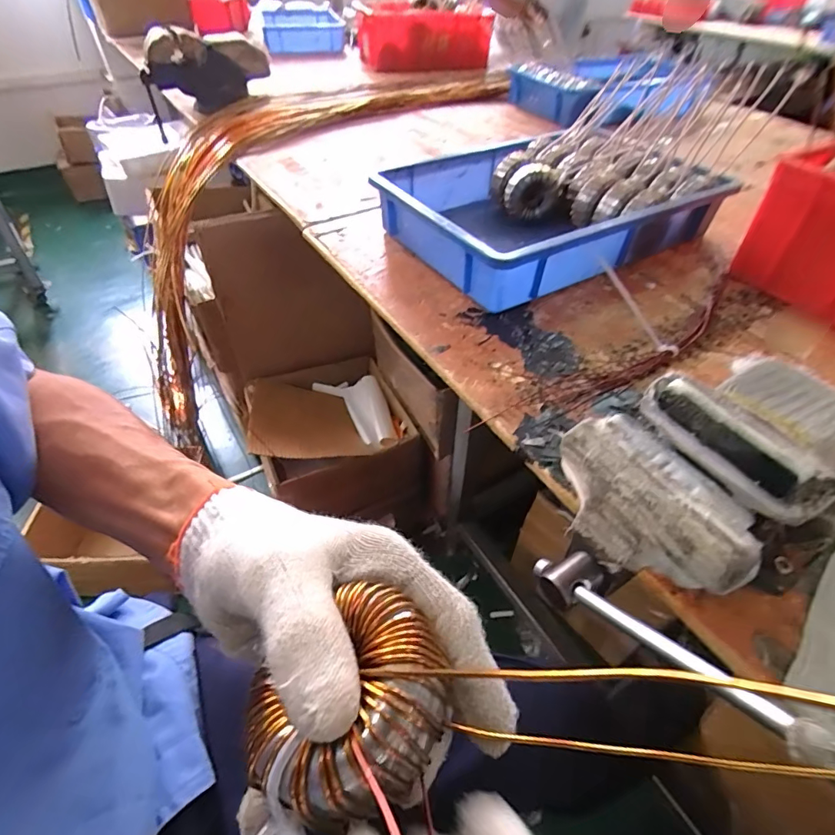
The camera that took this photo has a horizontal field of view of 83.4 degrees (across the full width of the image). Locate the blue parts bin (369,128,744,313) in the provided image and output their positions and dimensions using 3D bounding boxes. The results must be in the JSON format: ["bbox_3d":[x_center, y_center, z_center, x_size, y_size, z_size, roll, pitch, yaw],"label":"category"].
[{"bbox_3d":[0.173,-0.289,0.652,0.387,0.084,0.294,-25,51,-20],"label":"blue parts bin"}]

